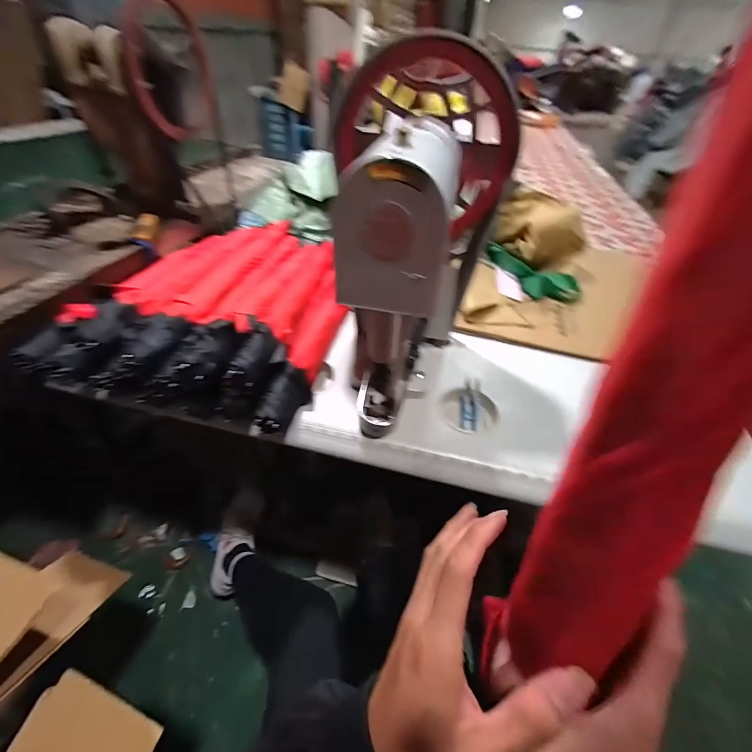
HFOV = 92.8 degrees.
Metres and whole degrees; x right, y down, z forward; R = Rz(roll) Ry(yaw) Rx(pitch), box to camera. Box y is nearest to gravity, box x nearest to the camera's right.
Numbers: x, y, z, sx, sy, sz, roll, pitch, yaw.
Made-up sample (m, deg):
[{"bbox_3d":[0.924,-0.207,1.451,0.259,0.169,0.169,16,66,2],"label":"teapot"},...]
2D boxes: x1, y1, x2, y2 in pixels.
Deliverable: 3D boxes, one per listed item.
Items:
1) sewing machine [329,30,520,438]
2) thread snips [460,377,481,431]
[{"bbox_3d":[0.030,-0.175,0.517,0.248,0.429,0.310,14,44,10],"label":"sewing machine"},{"bbox_3d":[0.165,0.047,0.627,0.031,0.012,0.100,11,64,7],"label":"thread snips"}]

